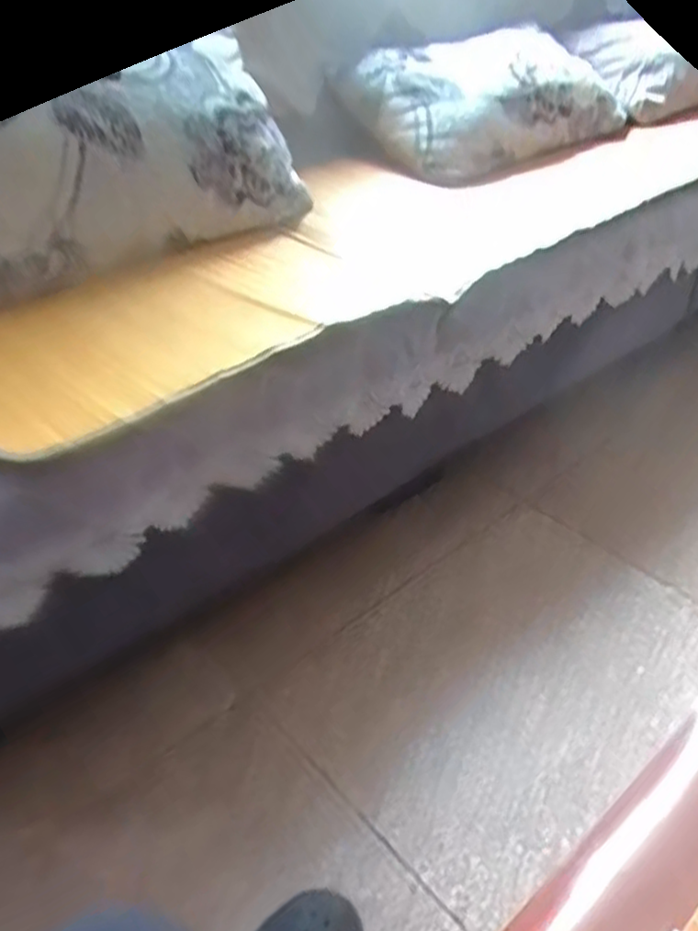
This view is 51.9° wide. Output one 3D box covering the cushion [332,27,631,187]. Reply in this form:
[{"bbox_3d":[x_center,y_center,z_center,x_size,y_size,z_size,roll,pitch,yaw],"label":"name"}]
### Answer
[{"bbox_3d":[0.307,-0.804,1.601,0.689,0.239,0.272,-26,44,-29],"label":"cushion"}]

